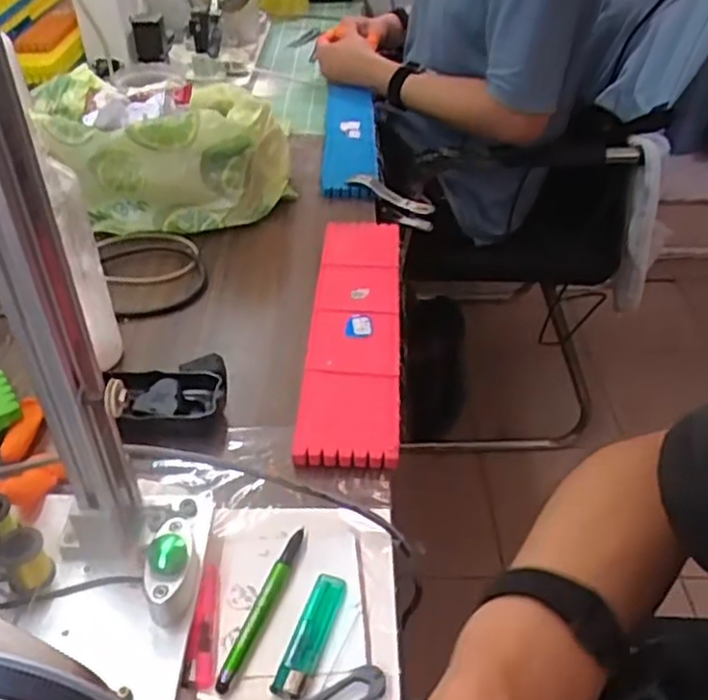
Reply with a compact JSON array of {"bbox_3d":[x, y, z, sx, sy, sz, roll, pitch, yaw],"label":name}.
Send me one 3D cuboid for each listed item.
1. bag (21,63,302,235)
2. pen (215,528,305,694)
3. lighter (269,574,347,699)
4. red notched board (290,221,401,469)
[{"bbox_3d":[-0.213,-0.229,0.837,0.278,0.130,0.194,-6,40,-8],"label":"bag"},{"bbox_3d":[-0.056,0.158,0.454,0.013,0.011,0.115,12,41,13],"label":"pen"},{"bbox_3d":[-0.026,0.172,0.439,0.021,0.008,0.080,13,41,15],"label":"lighter"},{"bbox_3d":[0.002,-0.028,0.666,0.082,0.020,0.337,2,40,1],"label":"red notched board"}]

